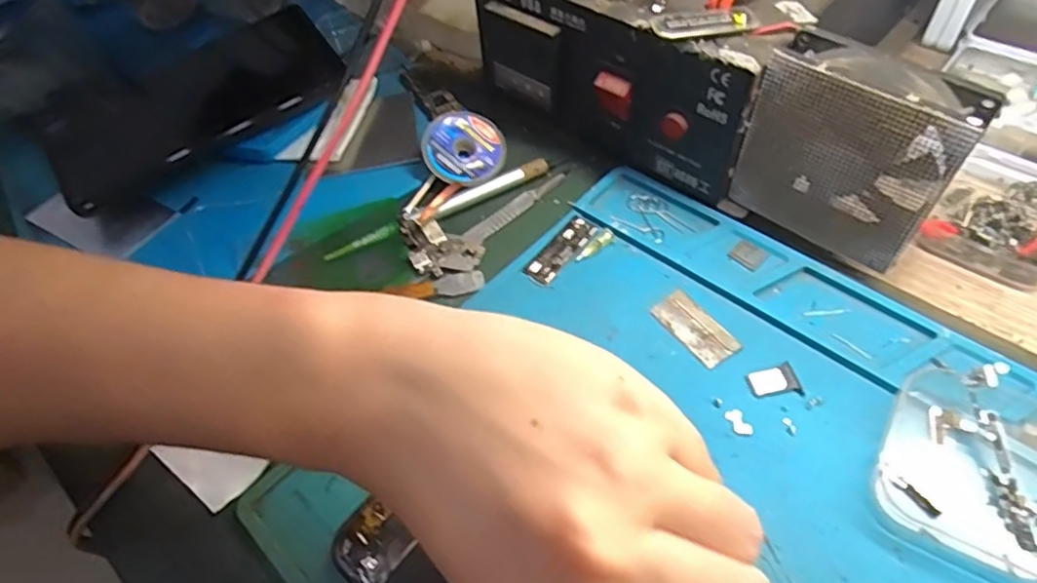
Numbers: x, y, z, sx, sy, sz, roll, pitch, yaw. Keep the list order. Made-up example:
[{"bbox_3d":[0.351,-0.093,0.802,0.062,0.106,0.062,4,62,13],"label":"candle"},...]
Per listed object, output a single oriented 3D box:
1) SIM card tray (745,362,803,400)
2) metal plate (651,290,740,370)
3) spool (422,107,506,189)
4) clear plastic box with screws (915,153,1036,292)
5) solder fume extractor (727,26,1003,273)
[{"bbox_3d":[0.105,0.037,0.250,0.020,0.004,0.014,-16,53,-6],"label":"SIM card tray"},{"bbox_3d":[0.077,0.015,0.270,0.019,0.004,0.039,-31,56,-16],"label":"metal plate"},{"bbox_3d":[-0.030,-0.079,0.343,0.046,0.011,0.045,-38,80,-22],"label":"spool"},{"bbox_3d":[0.233,-0.035,0.290,0.058,0.020,0.066,33,63,27],"label":"clear plastic box with screws"},{"bbox_3d":[0.140,-0.057,0.266,0.079,0.085,0.030,34,63,27],"label":"solder fume extractor"}]

